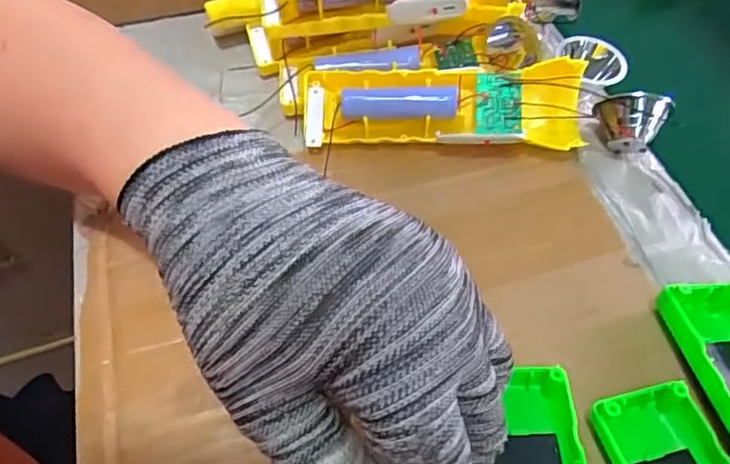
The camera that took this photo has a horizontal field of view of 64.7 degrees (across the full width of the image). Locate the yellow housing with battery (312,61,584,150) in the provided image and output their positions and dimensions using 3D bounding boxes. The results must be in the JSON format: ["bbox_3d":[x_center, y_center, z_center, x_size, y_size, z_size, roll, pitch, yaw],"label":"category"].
[{"bbox_3d":[0.045,-0.072,0.334,0.162,0.039,0.043,2,56,2],"label":"yellow housing with battery"}]

